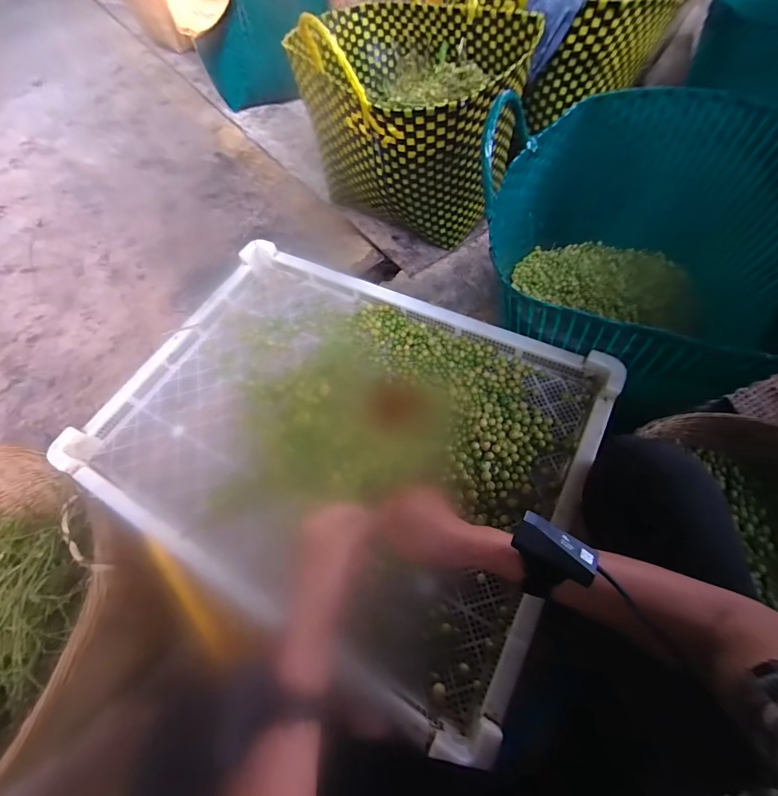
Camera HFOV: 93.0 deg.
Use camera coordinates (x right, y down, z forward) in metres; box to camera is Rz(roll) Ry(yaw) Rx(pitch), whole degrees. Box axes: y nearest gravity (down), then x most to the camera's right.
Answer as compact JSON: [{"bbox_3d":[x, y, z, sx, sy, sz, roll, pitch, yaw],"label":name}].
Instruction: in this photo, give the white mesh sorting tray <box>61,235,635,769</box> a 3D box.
[{"bbox_3d":[-0.100,0.038,0.617,0.767,0.061,0.561,24,71,20],"label":"white mesh sorting tray"}]

